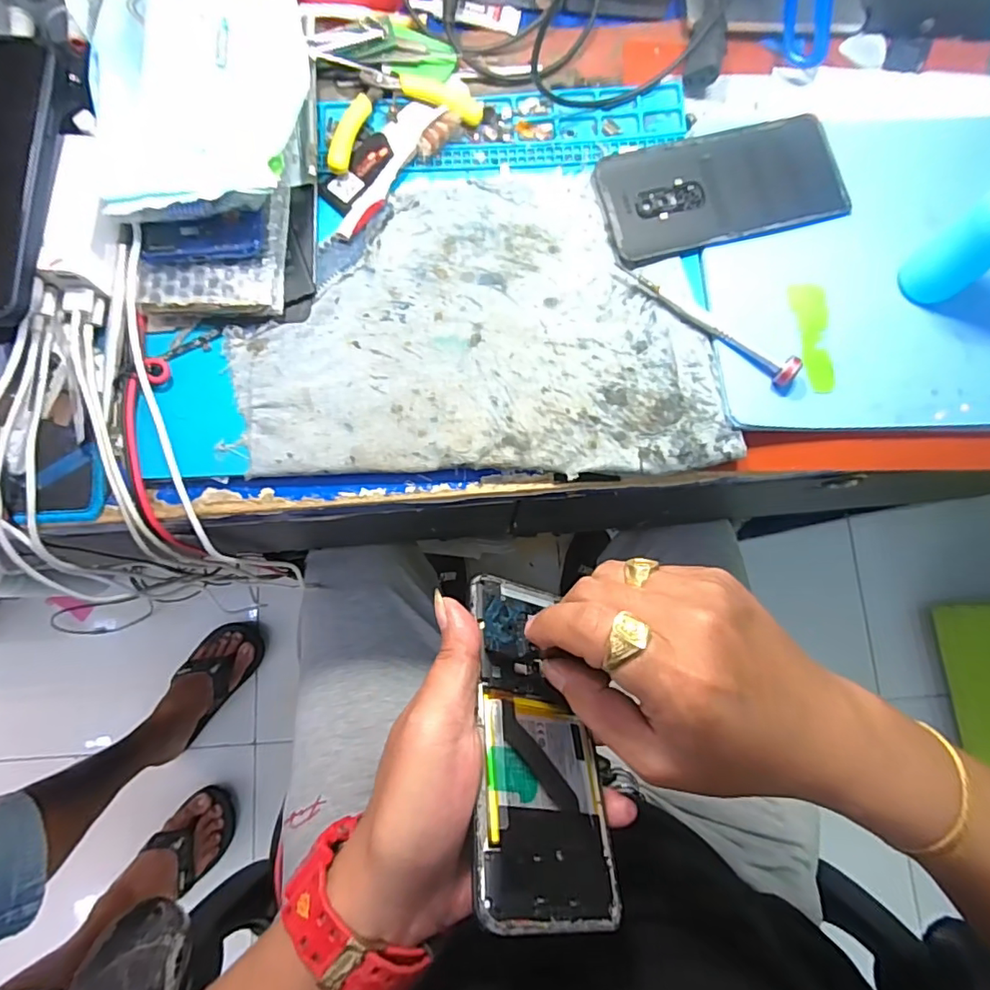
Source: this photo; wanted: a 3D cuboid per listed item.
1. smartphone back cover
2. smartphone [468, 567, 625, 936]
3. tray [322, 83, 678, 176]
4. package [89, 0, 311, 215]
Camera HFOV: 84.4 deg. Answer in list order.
[{"bbox_3d":[0.142,-0.192,0.343,0.151,0.007,0.071,-15,80,-4],"label":"smartphone back cover"},{"bbox_3d":[0.022,0.113,0.264,0.068,0.004,0.152,20,45,-26],"label":"smartphone"},{"bbox_3d":[0.005,-0.236,0.353,0.233,0.016,0.054,-2,80,-2],"label":"tray"},{"bbox_3d":[-0.167,-0.247,0.310,0.117,0.013,0.185,-3,80,0],"label":"package"}]

